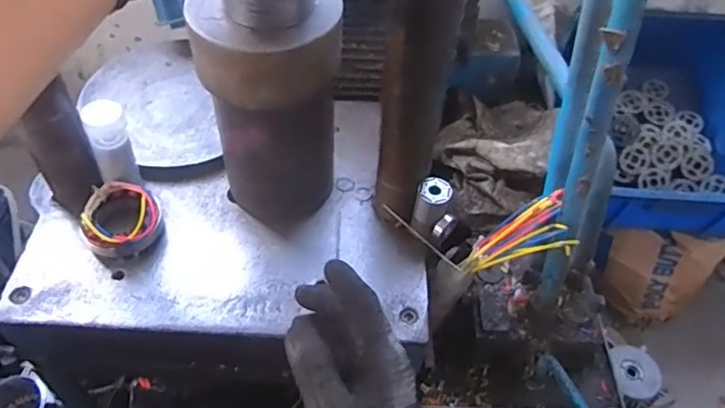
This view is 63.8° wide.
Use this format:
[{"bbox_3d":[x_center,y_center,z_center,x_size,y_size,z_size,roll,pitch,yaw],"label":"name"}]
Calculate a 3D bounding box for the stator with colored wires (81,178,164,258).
[{"bbox_3d":[-0.276,0.019,0.662,0.083,0.045,0.087,-33,59,-26],"label":"stator with colored wires"}]

